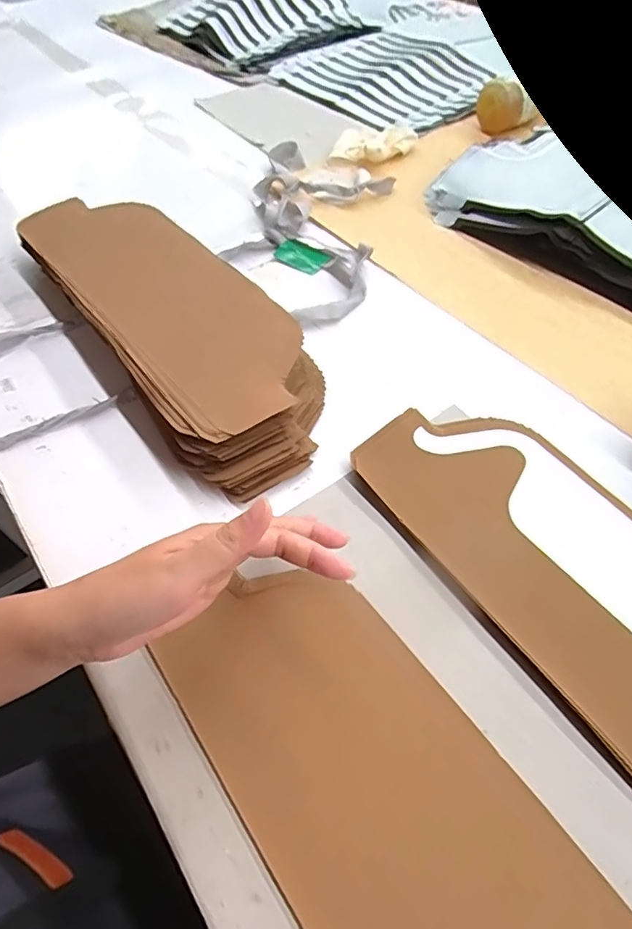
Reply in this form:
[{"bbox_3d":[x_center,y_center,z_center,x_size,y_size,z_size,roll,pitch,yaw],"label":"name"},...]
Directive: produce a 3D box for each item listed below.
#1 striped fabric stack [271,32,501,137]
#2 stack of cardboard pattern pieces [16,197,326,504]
[{"bbox_3d":[0.132,-0.682,0.905,0.270,0.024,0.357,-32,60,-20],"label":"striped fabric stack"},{"bbox_3d":[-0.145,-0.154,0.519,0.150,0.039,0.439,-33,60,-18],"label":"stack of cardboard pattern pieces"}]

